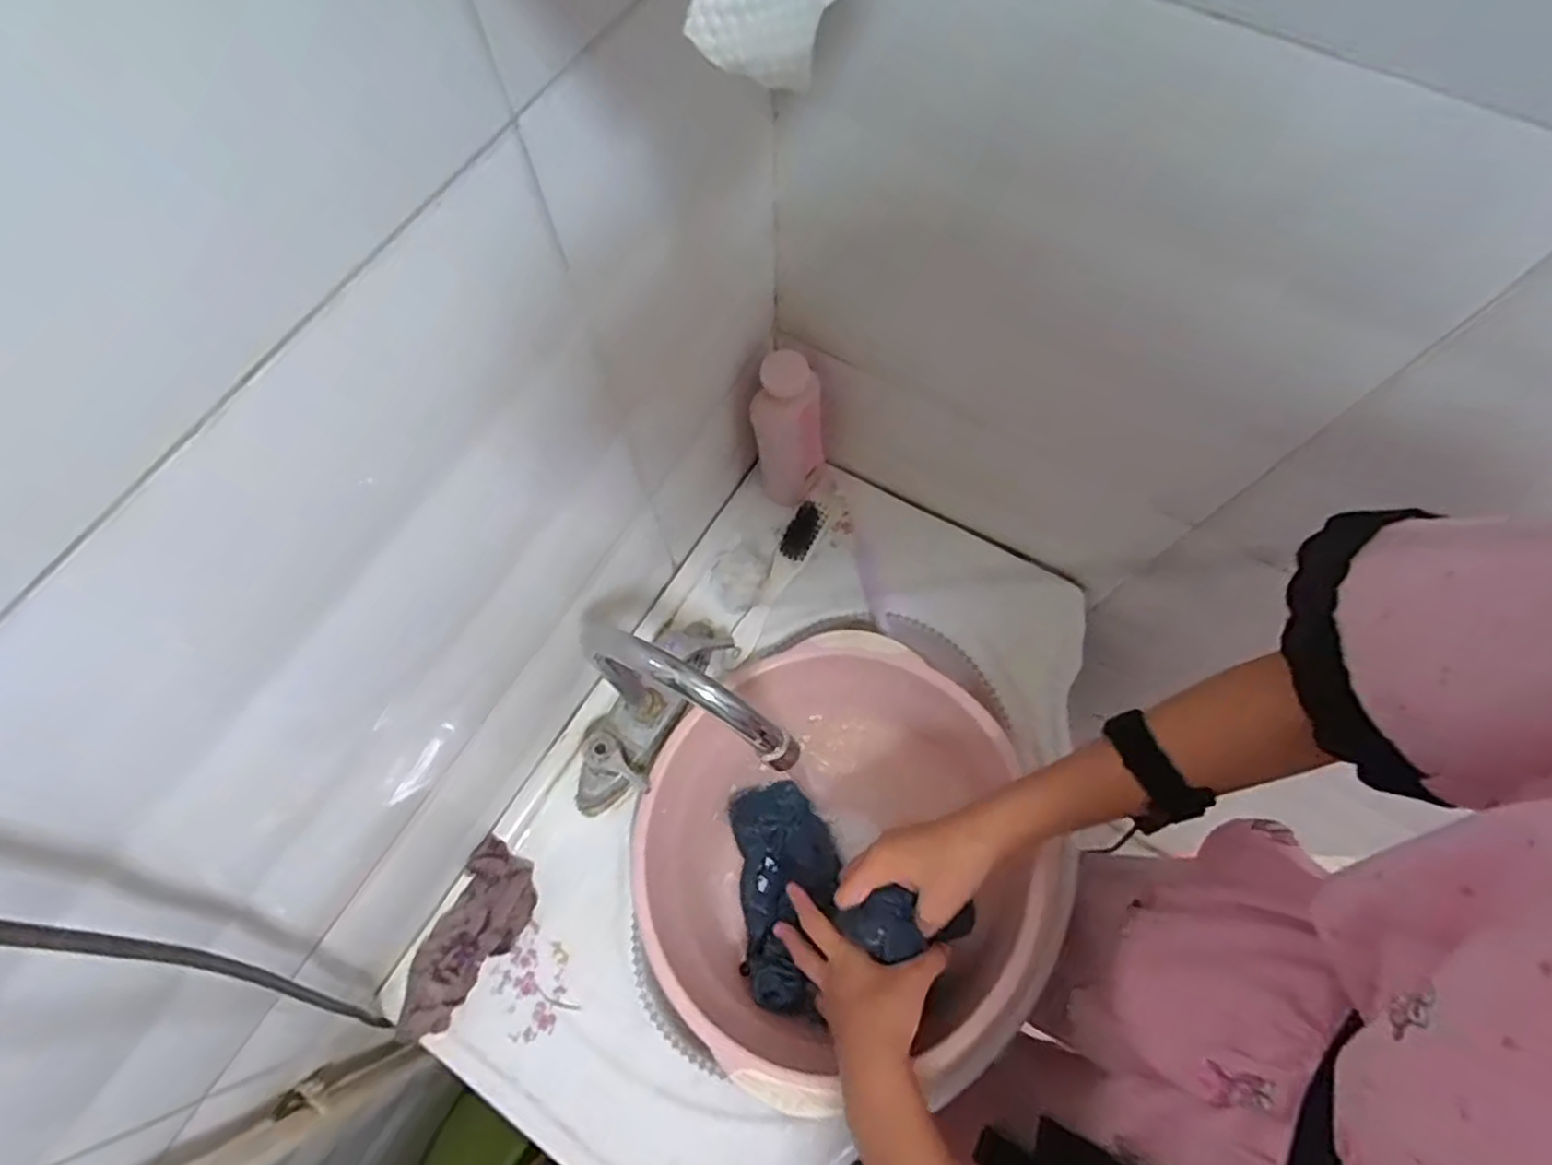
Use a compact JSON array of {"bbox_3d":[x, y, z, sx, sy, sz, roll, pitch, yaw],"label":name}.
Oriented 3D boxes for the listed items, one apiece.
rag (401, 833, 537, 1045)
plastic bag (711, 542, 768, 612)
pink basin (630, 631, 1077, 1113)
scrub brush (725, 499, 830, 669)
[{"bbox_3d":[-0.239,0.284,0.560,0.063,0.028,0.145,20,71,7],"label":"rag"},{"bbox_3d":[-0.034,-0.008,0.674,0.049,0.026,0.066,31,73,10],"label":"plastic bag"},{"bbox_3d":[0.033,0.218,0.600,0.286,0.147,0.326,11,70,4],"label":"pink basin"},{"bbox_3d":[0.000,-0.002,0.676,0.030,0.021,0.182,26,72,9],"label":"scrub brush"}]

